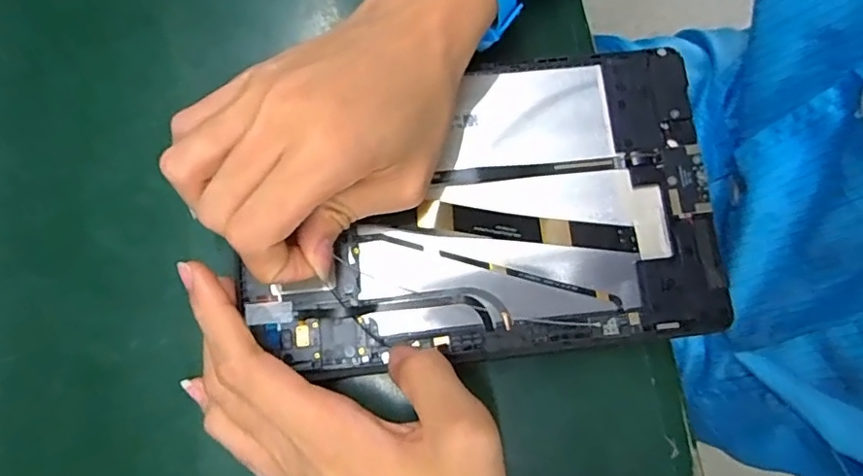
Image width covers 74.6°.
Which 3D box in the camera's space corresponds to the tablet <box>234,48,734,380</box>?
[{"bbox_3d":[0.025,-0.016,0.287,0.230,0.013,0.148,-6,78,-3],"label":"tablet"}]

